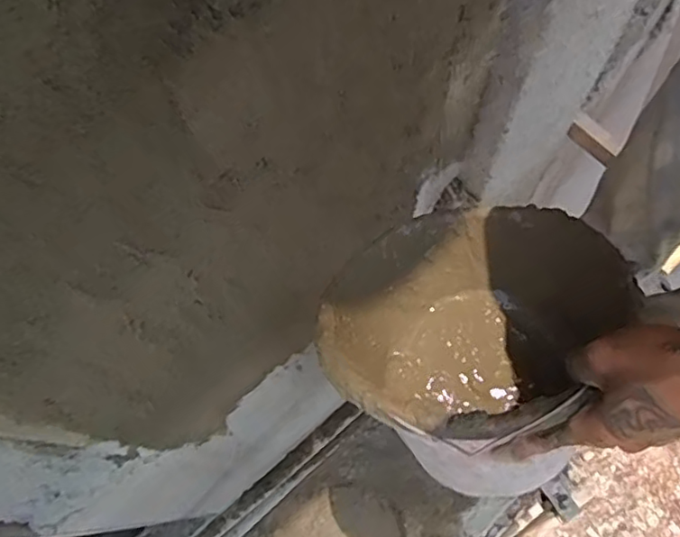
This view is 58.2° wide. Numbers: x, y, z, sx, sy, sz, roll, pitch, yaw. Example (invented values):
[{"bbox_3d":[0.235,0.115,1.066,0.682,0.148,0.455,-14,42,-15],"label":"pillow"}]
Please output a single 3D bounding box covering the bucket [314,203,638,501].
[{"bbox_3d":[0.121,0.089,0.550,0.244,0.192,0.257,-12,34,8],"label":"bucket"}]

